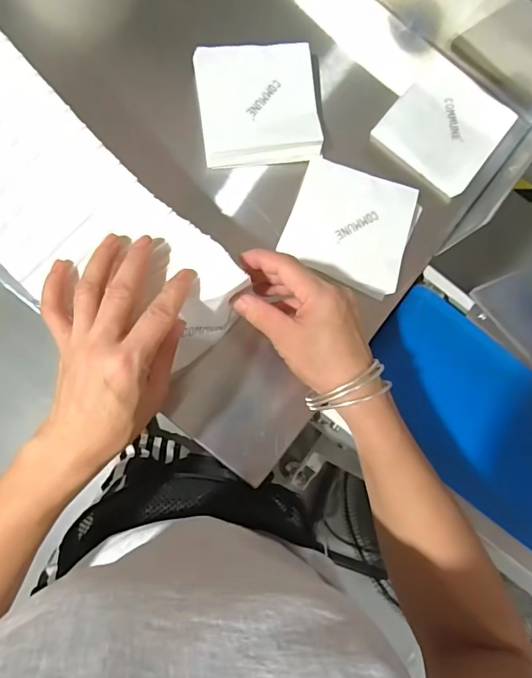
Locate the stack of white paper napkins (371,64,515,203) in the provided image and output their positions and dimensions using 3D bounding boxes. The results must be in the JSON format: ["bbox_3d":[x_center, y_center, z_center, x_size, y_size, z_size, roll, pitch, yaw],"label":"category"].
[{"bbox_3d":[0.198,-0.236,0.503,0.112,0.021,0.131,40,81,0],"label":"stack of white paper napkins"}]

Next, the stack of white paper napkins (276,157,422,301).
[{"bbox_3d":[0.088,-0.117,0.466,0.123,0.021,0.121,24,81,-3],"label":"stack of white paper napkins"}]

